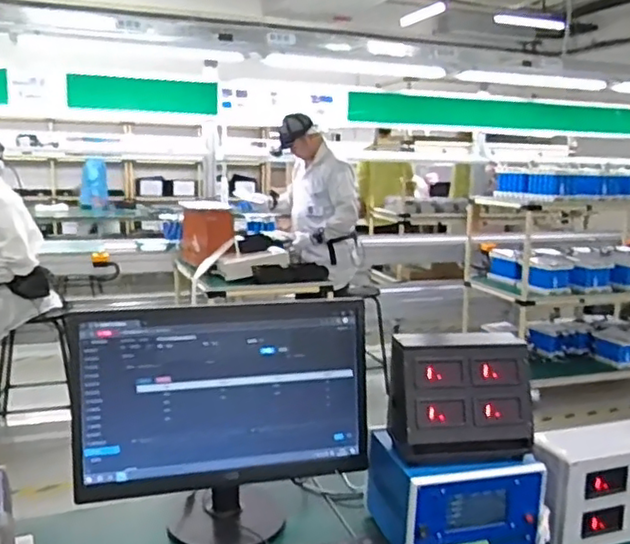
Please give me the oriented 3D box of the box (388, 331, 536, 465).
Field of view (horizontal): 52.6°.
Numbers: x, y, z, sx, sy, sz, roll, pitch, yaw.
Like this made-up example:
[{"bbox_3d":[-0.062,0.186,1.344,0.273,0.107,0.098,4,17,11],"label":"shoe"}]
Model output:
[{"bbox_3d":[0.208,0.175,0.924,0.193,0.161,0.099,0,11,-12],"label":"box"}]

